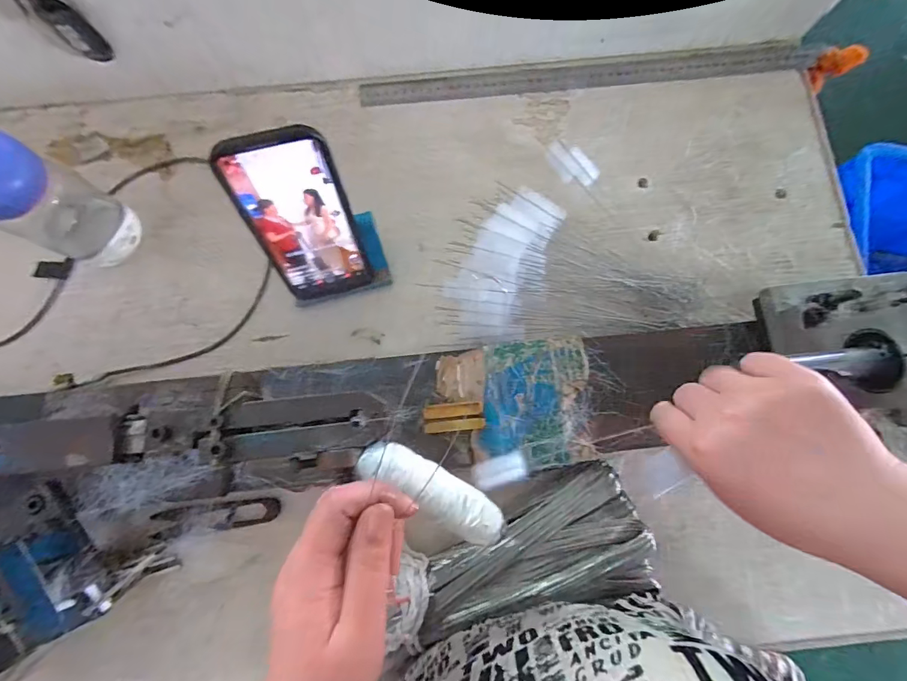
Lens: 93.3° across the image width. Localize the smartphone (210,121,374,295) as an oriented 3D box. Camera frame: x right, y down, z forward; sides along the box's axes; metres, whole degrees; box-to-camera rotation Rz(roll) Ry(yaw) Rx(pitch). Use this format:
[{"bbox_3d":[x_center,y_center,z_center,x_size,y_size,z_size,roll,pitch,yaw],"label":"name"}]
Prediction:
[{"bbox_3d":[-0.124,-0.094,0.359,0.077,0.167,0.013,-8,58,-1],"label":"smartphone"}]

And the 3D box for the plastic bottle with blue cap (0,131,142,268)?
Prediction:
[{"bbox_3d":[-0.361,-0.121,0.379,0.054,0.150,0.072,29,81,5],"label":"plastic bottle with blue cap"}]

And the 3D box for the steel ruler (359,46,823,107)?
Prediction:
[{"bbox_3d":[0.152,-0.299,0.486,0.507,0.006,0.034,-5,77,-1],"label":"steel ruler"}]

